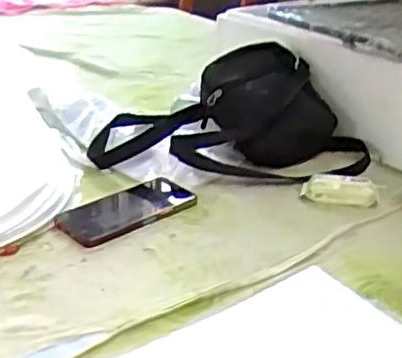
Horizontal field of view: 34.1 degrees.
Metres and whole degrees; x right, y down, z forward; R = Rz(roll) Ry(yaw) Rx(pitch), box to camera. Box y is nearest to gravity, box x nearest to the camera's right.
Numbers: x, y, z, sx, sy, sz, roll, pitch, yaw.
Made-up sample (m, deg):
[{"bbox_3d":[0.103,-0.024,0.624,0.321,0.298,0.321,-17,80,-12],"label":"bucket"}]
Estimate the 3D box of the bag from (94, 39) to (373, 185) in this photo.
[{"bbox_3d":[0.036,-0.090,0.915,0.383,0.132,0.194,1,26,3],"label":"bag"}]

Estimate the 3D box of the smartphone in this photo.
[{"bbox_3d":[-0.089,0.039,0.804,0.167,0.015,0.094,-19,32,-33],"label":"smartphone"}]

